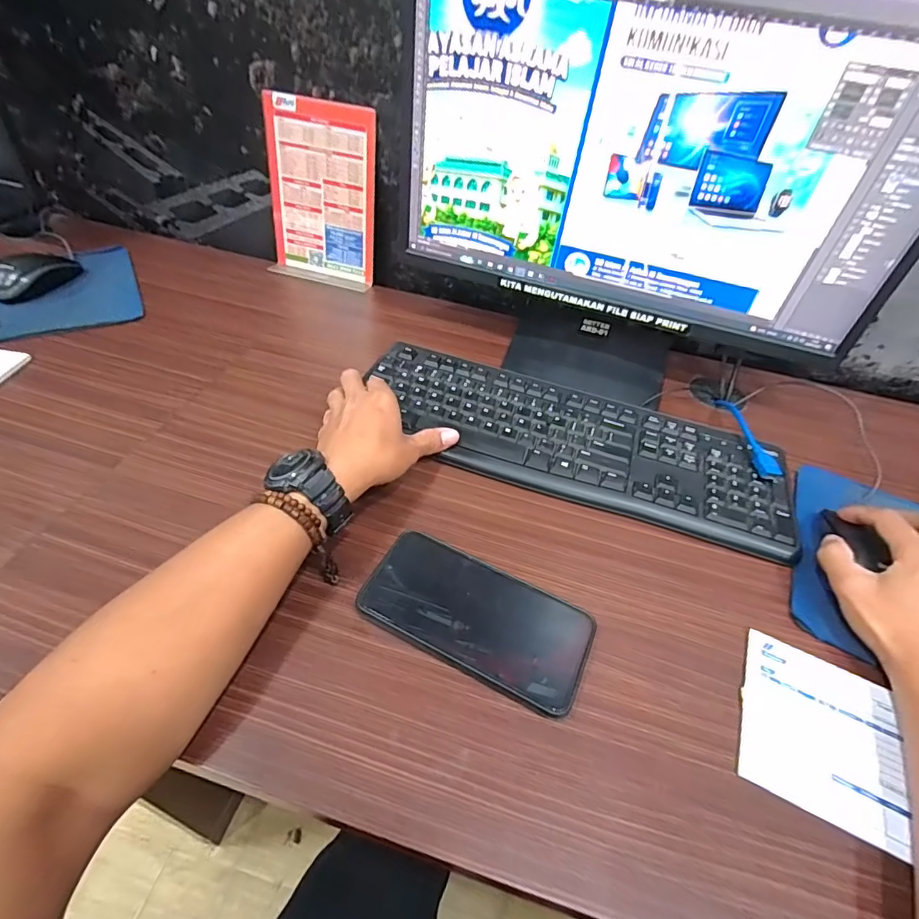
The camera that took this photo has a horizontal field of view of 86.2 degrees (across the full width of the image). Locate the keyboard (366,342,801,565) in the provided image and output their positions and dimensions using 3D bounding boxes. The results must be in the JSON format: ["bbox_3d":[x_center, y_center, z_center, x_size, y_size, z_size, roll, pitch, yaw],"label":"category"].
[{"bbox_3d":[0.106,-0.022,0.496,0.422,0.018,0.152,22,48,14],"label":"keyboard"}]

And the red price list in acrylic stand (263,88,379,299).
[{"bbox_3d":[-0.186,-0.350,0.659,0.146,0.208,0.056,10,46,4],"label":"red price list in acrylic stand"}]

